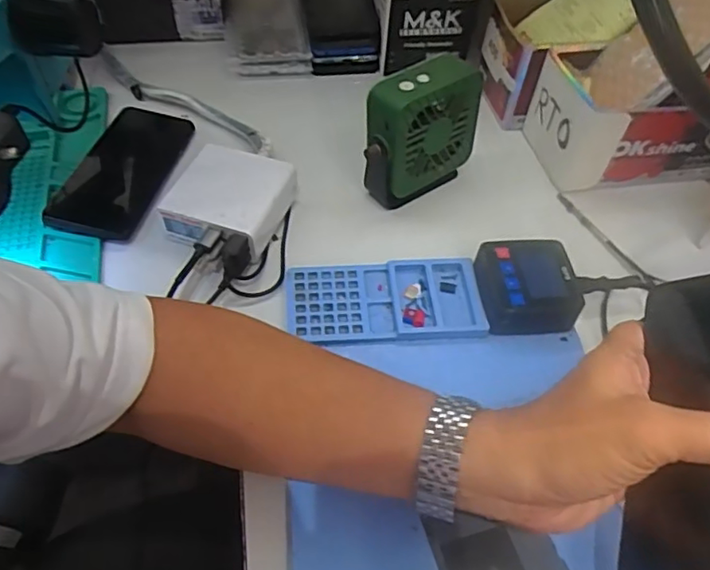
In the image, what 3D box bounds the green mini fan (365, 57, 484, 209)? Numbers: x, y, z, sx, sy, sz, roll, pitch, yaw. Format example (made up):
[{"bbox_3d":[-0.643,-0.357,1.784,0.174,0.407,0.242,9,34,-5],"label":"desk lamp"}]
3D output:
[{"bbox_3d":[0.056,-0.127,0.504,0.101,0.121,0.043,-32,60,-24],"label":"green mini fan"}]

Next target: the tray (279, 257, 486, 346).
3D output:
[{"bbox_3d":[0.022,0.012,0.449,0.147,0.010,0.071,-3,53,-4],"label":"tray"}]

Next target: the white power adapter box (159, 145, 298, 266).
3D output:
[{"bbox_3d":[-0.104,-0.071,0.485,0.083,0.034,0.090,20,55,12],"label":"white power adapter box"}]

